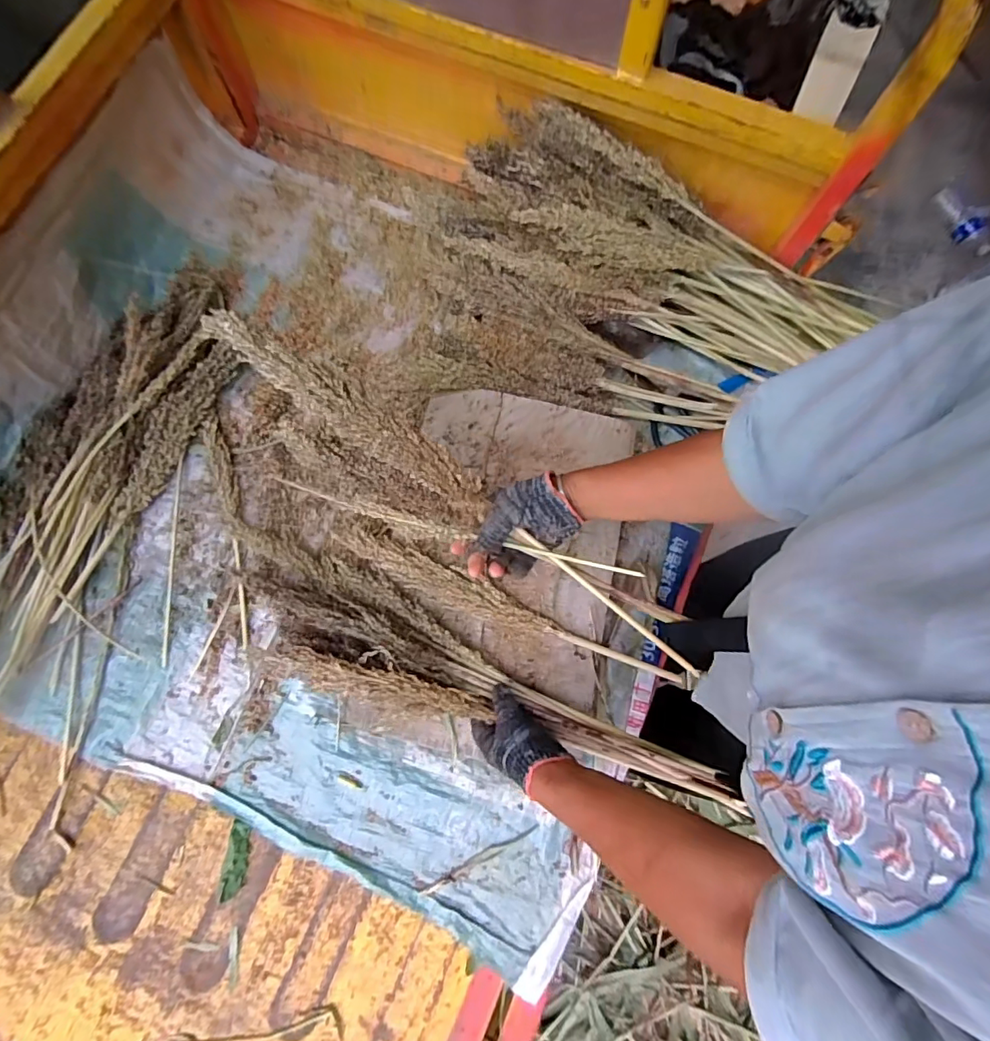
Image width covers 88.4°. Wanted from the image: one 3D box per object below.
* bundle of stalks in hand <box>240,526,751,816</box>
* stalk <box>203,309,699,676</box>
[{"bbox_3d":[-0.065,0.182,0.616,0.651,0.100,0.138,22,79,12],"label":"bundle of stalks in hand"},{"bbox_3d":[-0.038,-0.027,0.529,0.590,0.030,0.046,36,80,-5],"label":"stalk"}]

